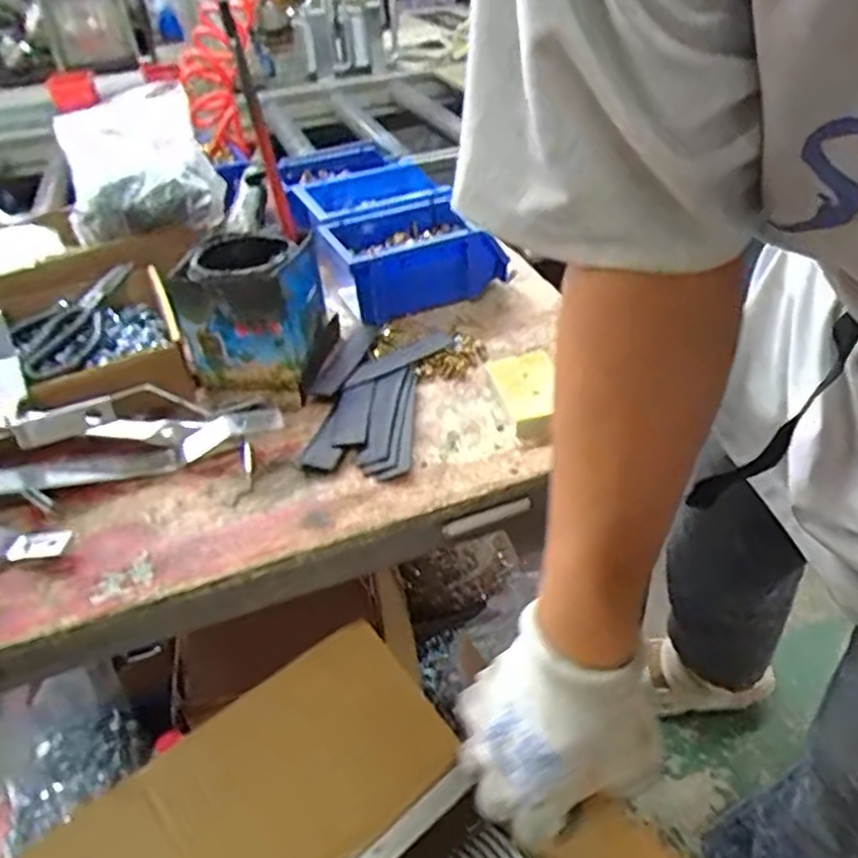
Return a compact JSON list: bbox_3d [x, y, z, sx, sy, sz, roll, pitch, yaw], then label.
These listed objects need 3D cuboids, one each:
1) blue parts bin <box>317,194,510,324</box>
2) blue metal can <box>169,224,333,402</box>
[{"bbox_3d":[-0.017,-0.168,0.684,0.158,0.067,0.107,-20,40,-18],"label":"blue parts bin"},{"bbox_3d":[-0.146,-0.104,0.588,0.097,0.097,0.105,0,38,7],"label":"blue metal can"}]

